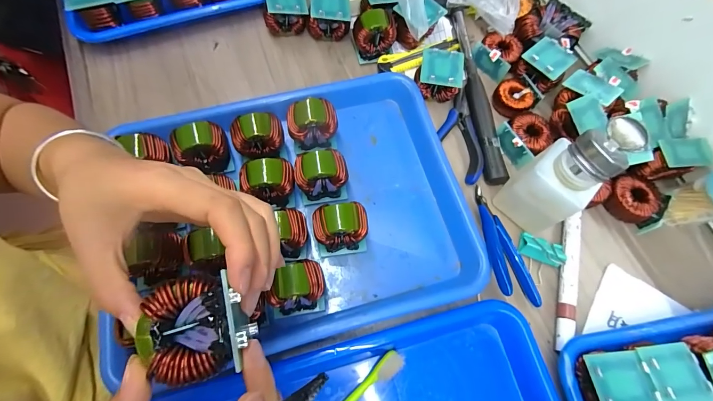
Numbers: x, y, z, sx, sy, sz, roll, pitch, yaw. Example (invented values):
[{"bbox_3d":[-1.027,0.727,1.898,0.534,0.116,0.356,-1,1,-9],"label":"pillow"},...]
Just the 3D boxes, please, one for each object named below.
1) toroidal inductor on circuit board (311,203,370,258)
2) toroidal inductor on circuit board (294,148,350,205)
[{"bbox_3d":[-0.014,0.028,0.305,0.047,0.049,0.038,-6,70,-6],"label":"toroidal inductor on circuit board"},{"bbox_3d":[-0.034,-0.020,0.324,0.050,0.054,0.038,-3,70,-5],"label":"toroidal inductor on circuit board"}]

